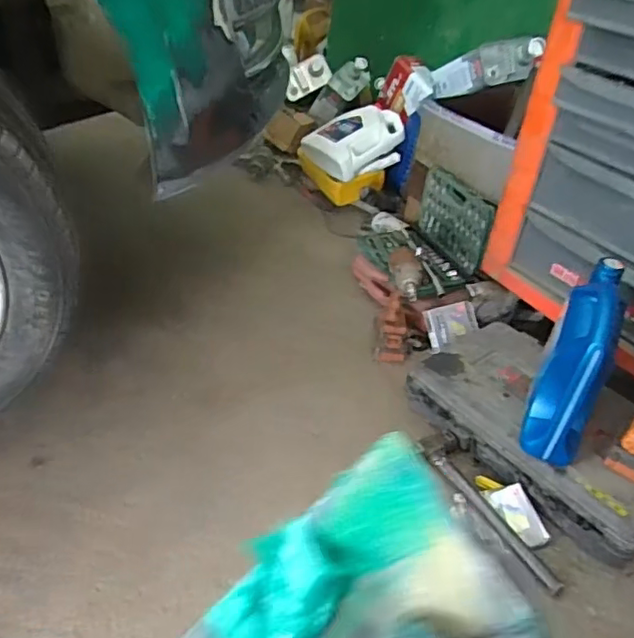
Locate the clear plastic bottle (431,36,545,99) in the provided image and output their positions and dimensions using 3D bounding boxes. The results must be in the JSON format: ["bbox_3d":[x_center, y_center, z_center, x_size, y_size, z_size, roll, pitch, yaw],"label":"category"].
[{"bbox_3d":[0.415,-0.644,1.551,0.314,0.107,0.076,0,24,47],"label":"clear plastic bottle"}]

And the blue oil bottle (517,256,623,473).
[{"bbox_3d":[0.451,0.085,1.048,0.104,0.310,0.219,22,40,20],"label":"blue oil bottle"}]

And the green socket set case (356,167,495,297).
[{"bbox_3d":[0.257,-0.221,1.529,0.214,0.240,0.308,-15,41,-25],"label":"green socket set case"}]

